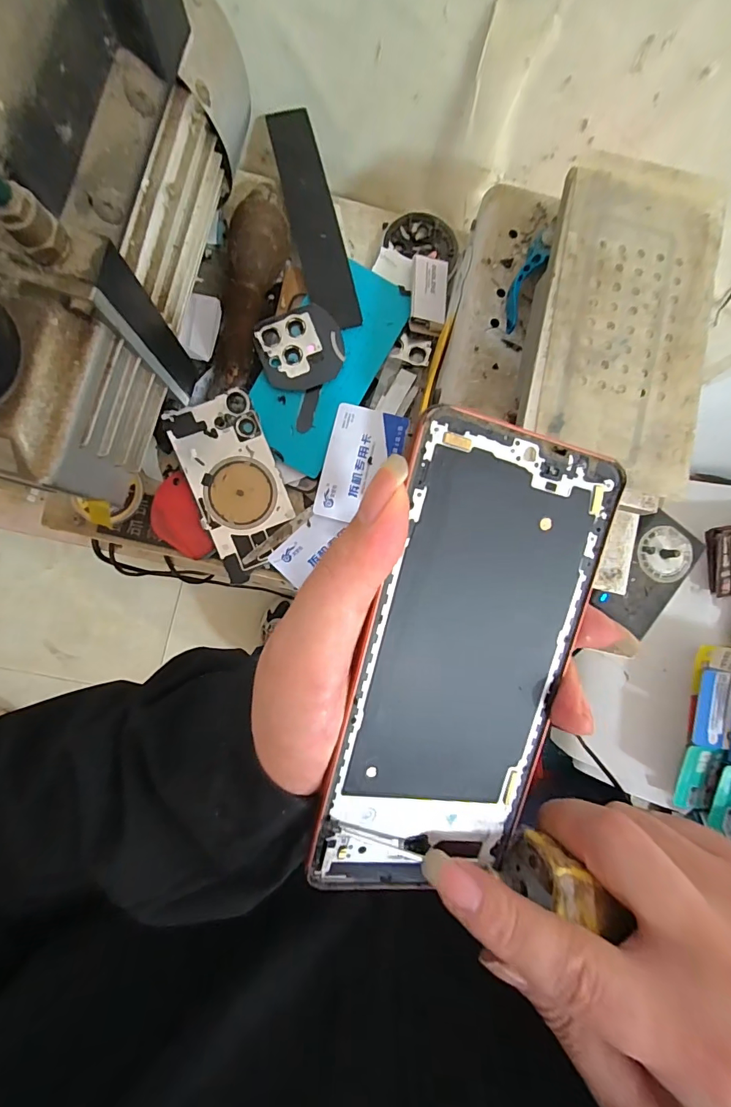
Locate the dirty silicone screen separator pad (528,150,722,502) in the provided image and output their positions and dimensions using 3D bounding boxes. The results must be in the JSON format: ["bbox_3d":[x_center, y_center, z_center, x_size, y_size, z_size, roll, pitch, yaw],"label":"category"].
[{"bbox_3d":[0.130,-0.115,0.215,0.085,0.007,0.161,11,86,-5],"label":"dirty silicone screen separator pad"}]

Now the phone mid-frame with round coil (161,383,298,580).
[{"bbox_3d":[-0.094,-0.050,0.319,0.064,0.004,0.126,-20,97,-7],"label":"phone mid-frame with round coil"}]

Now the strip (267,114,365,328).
[{"bbox_3d":[-0.041,-0.259,0.330,0.034,0.008,0.187,-15,82,4],"label":"strip"}]

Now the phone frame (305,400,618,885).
[{"bbox_3d":[0.035,0.040,0.147,0.074,0.004,0.159,11,97,-15],"label":"phone frame"}]

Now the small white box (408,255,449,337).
[{"bbox_3d":[0.048,-0.193,0.325,0.027,0.011,0.052,4,86,-6],"label":"small white box"}]

